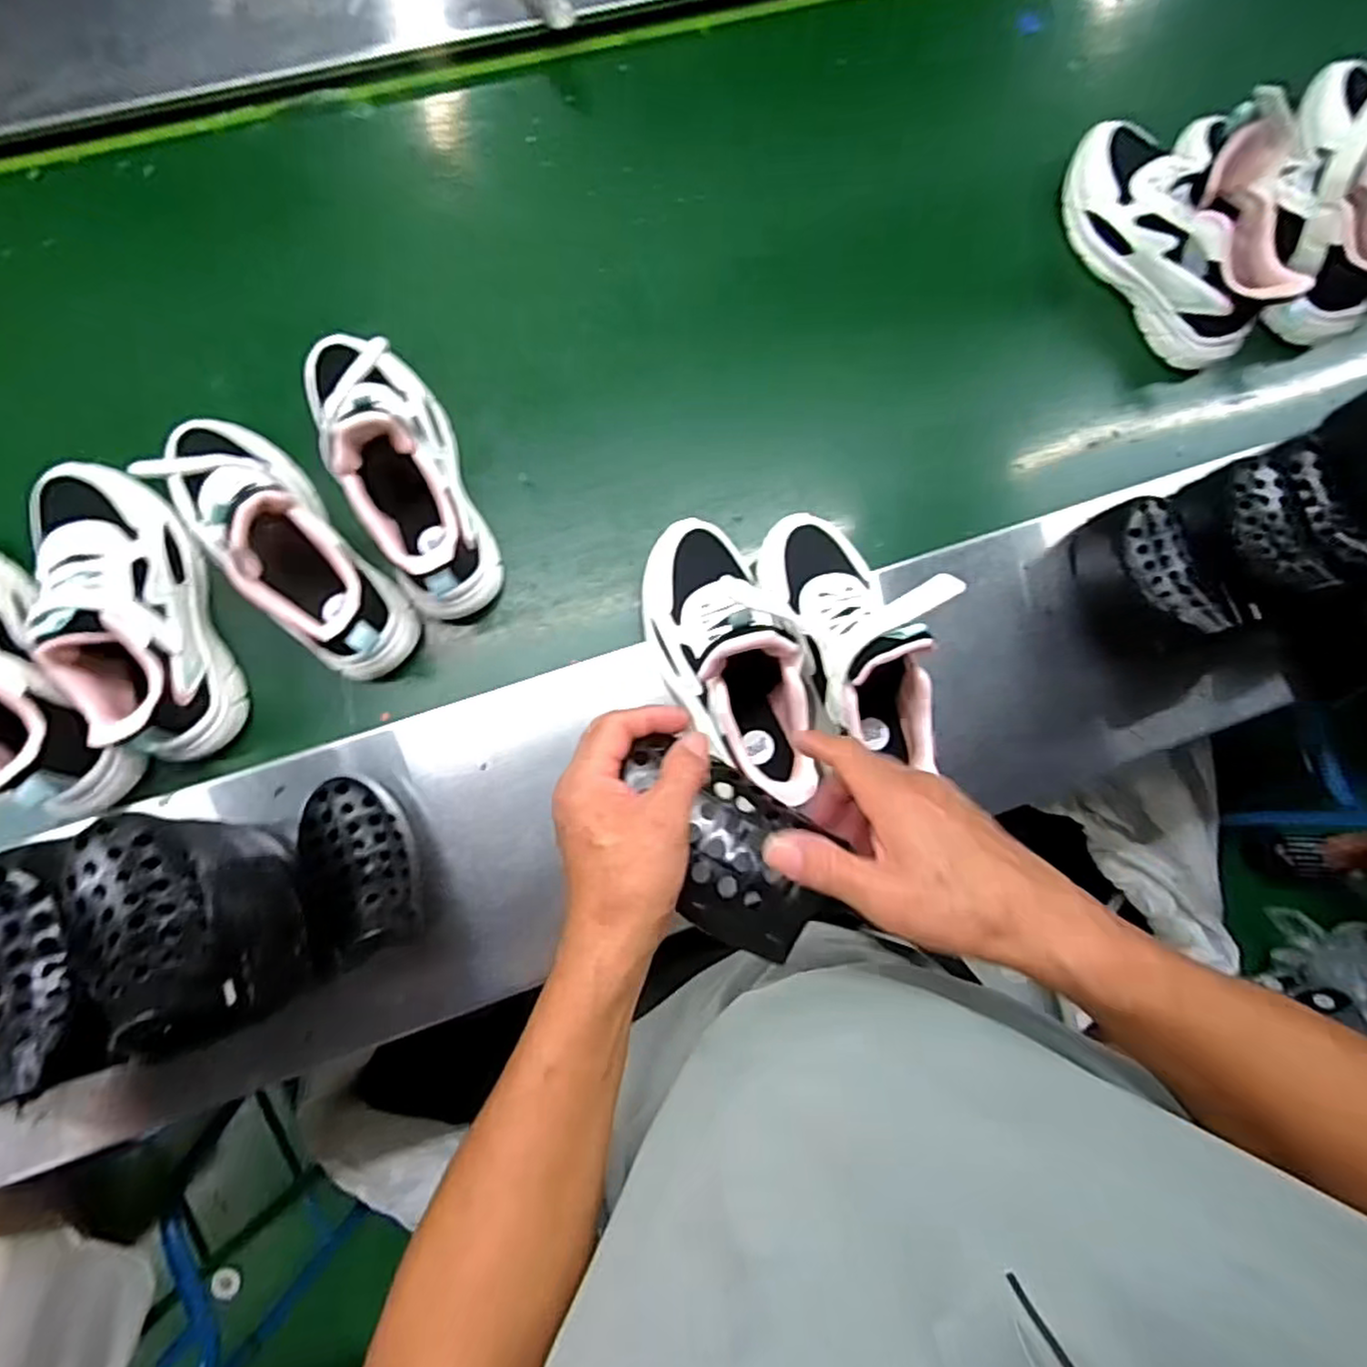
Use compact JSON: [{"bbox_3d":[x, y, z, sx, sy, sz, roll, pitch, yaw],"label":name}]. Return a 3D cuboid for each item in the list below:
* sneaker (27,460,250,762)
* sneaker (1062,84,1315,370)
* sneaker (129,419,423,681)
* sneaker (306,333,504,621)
[{"bbox_3d":[-0.410,-0.064,0.530,0.101,0.110,0.240,-27,88,-7],"label":"sneaker"},{"bbox_3d":[0.457,-0.417,0.637,0.090,0.133,0.240,-32,89,-7],"label":"sneaker"},{"bbox_3d":[-0.310,-0.109,0.530,0.088,0.134,0.239,-45,90,-7],"label":"sneaker"},{"bbox_3d":[-0.220,-0.171,0.545,0.082,0.131,0.237,-25,88,-7],"label":"sneaker"}]

